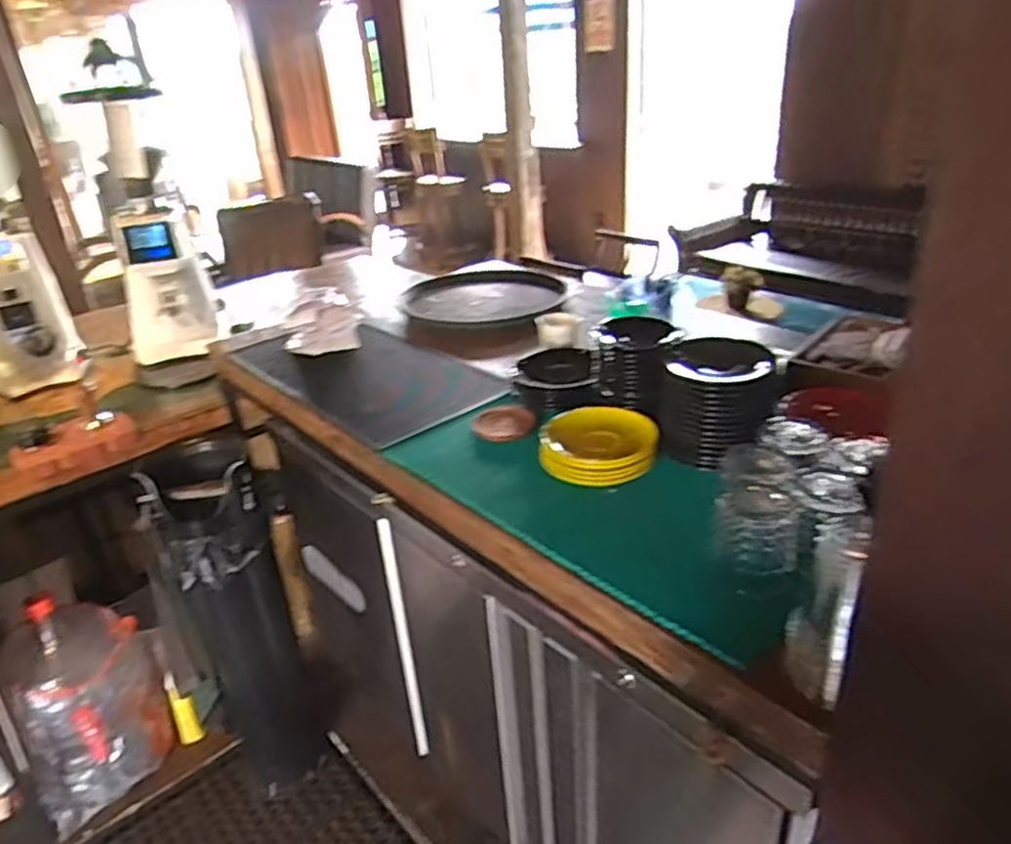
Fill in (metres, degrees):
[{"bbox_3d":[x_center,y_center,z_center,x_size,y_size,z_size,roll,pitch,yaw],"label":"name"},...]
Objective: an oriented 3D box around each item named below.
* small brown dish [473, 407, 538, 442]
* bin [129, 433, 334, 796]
[{"bbox_3d":[-0.001,0.001,1.104,0.098,0.019,0.079,11,31,27],"label":"small brown dish"},{"bbox_3d":[-0.563,0.439,1.554,0.210,0.813,0.243,-19,31,-27],"label":"bin"}]

